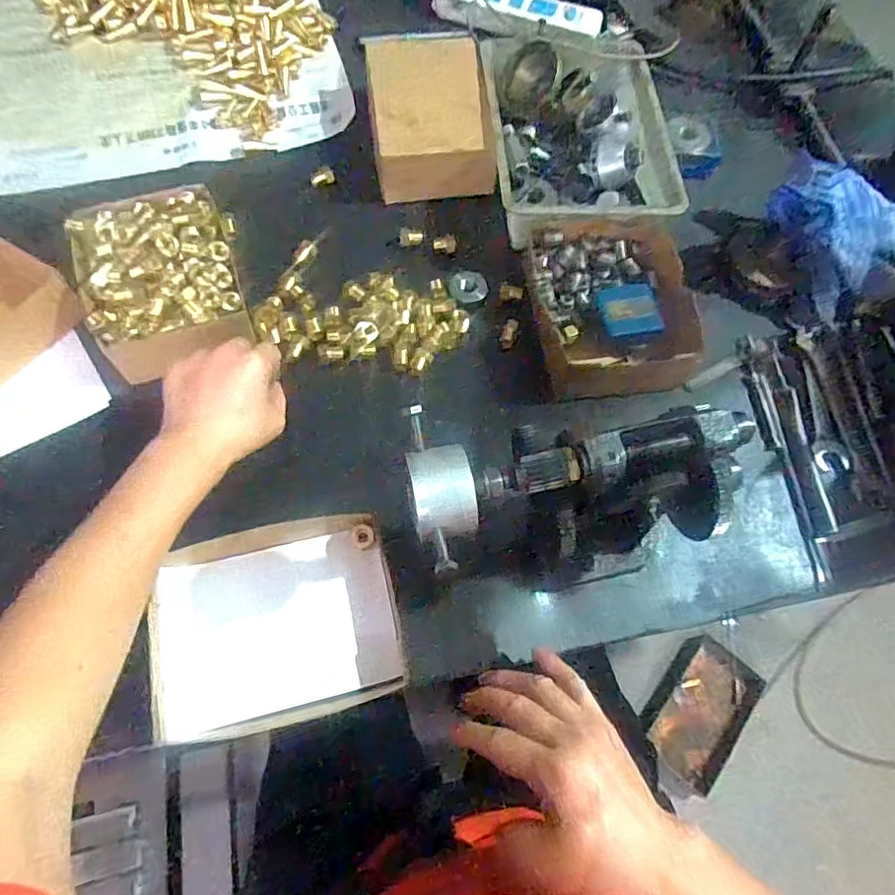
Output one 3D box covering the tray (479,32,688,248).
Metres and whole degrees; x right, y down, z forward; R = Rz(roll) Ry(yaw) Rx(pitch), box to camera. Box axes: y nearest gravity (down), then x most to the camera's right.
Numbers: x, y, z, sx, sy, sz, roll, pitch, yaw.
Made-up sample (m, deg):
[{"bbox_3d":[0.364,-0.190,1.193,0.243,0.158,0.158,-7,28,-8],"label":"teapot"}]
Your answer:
[{"bbox_3d":[0.129,-0.320,0.584,0.169,0.056,0.252,-2,69,-3],"label":"tray"}]

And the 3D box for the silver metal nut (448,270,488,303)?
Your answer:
[{"bbox_3d":[0.020,-0.154,0.545,0.035,0.006,0.032,1,81,-6],"label":"silver metal nut"}]

